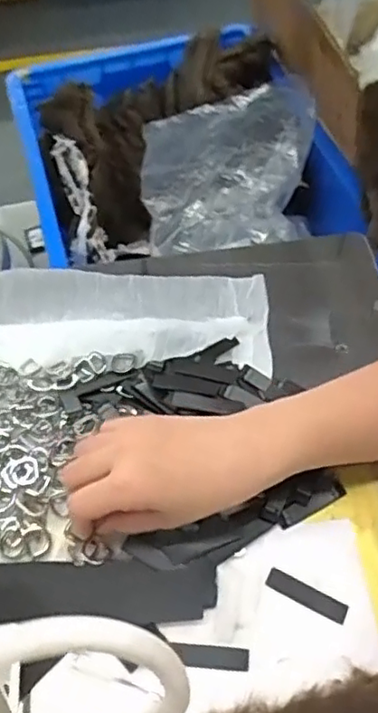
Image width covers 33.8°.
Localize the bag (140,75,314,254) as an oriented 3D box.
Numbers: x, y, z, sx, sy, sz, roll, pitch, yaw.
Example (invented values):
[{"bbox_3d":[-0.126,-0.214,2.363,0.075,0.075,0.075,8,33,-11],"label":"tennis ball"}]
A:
[{"bbox_3d":[0.044,-0.215,0.725,0.191,0.143,0.150,4,56,6],"label":"bag"}]

